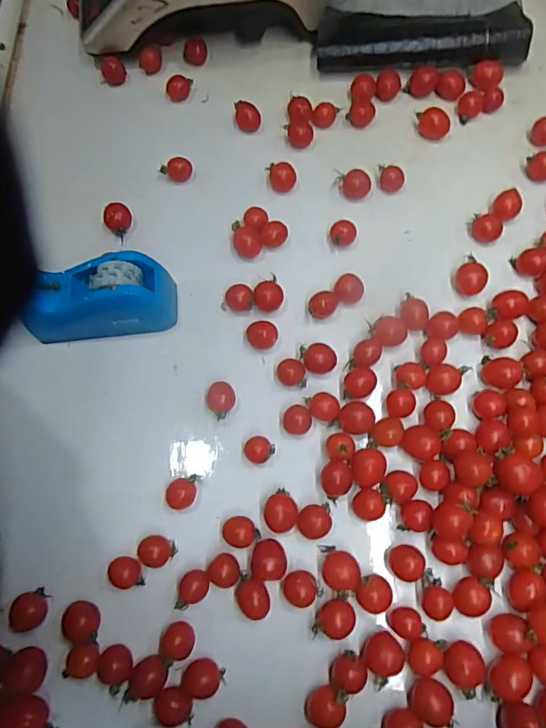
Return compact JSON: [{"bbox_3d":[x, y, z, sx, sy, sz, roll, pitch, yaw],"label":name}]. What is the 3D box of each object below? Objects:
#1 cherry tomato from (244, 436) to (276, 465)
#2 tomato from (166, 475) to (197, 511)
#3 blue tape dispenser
[{"bbox_3d":[-0.013,0.081,0.445,0.025,0.021,0.024,-1,71,2],"label":"cherry tomato"},{"bbox_3d":[-0.081,0.117,0.432,0.029,0.022,0.026,-12,71,-2],"label":"tomato"},{"bbox_3d":[-0.174,-0.062,0.476,0.146,0.075,0.055,-8,71,0],"label":"blue tape dispenser"}]

